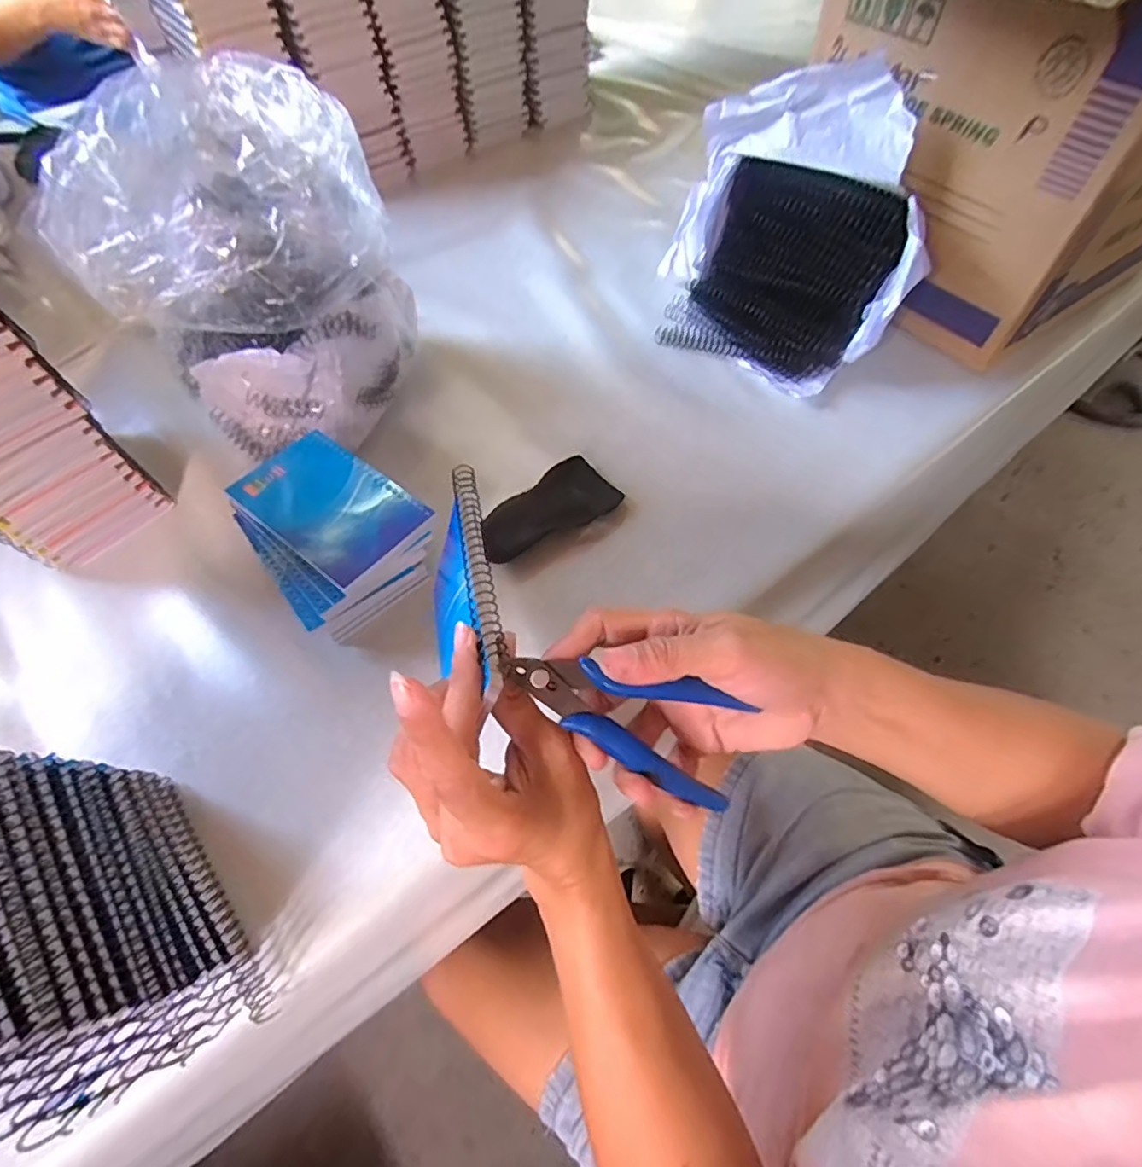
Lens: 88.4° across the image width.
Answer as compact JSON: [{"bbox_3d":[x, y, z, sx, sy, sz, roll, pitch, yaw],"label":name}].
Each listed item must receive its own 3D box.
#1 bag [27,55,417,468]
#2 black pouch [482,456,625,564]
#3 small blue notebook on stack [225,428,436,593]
[{"bbox_3d":[-0.219,-0.211,0.440,0.191,0.226,0.167,-18,61,-10],"label":"bag"},{"bbox_3d":[-0.020,-0.058,0.470,0.119,0.015,0.055,-36,65,-19],"label":"black pouch"},{"bbox_3d":[-0.170,-0.056,0.413,0.124,0.012,0.078,34,65,19],"label":"small blue notebook on stack"}]

